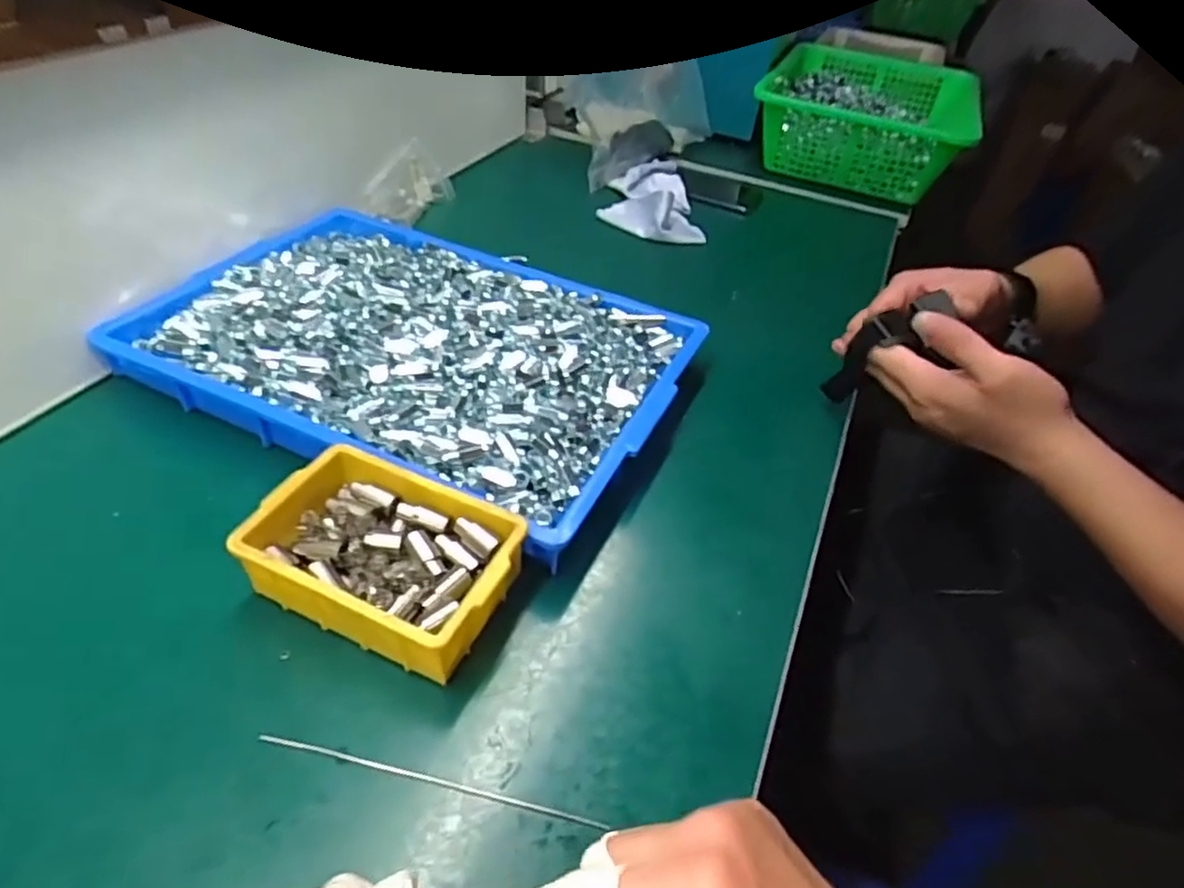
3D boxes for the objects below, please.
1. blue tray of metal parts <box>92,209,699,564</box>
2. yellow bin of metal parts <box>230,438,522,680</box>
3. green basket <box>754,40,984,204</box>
[{"bbox_3d":[-0.143,-0.086,0.583,0.420,0.058,0.295,23,46,16],"label":"blue tray of metal parts"},{"bbox_3d":[-0.125,0.072,0.422,0.153,0.057,0.103,22,45,14],"label":"yellow bin of metal parts"},{"bbox_3d":[0.439,-0.533,1.085,0.321,0.116,0.402,23,46,16],"label":"green basket"}]

